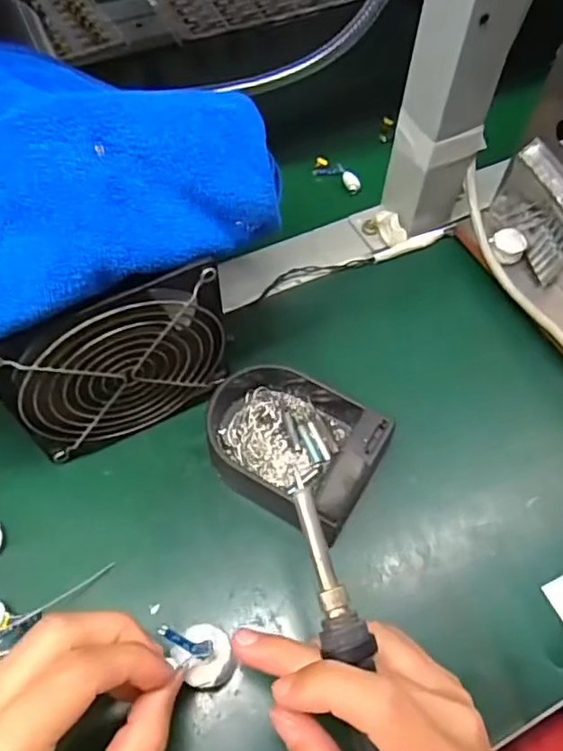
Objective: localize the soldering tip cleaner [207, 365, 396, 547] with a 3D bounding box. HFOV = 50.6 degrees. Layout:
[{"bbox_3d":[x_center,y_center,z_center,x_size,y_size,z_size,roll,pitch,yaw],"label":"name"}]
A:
[{"bbox_3d":[0.004,0.034,0.353,0.109,0.040,0.095,31,63,15],"label":"soldering tip cleaner"}]

